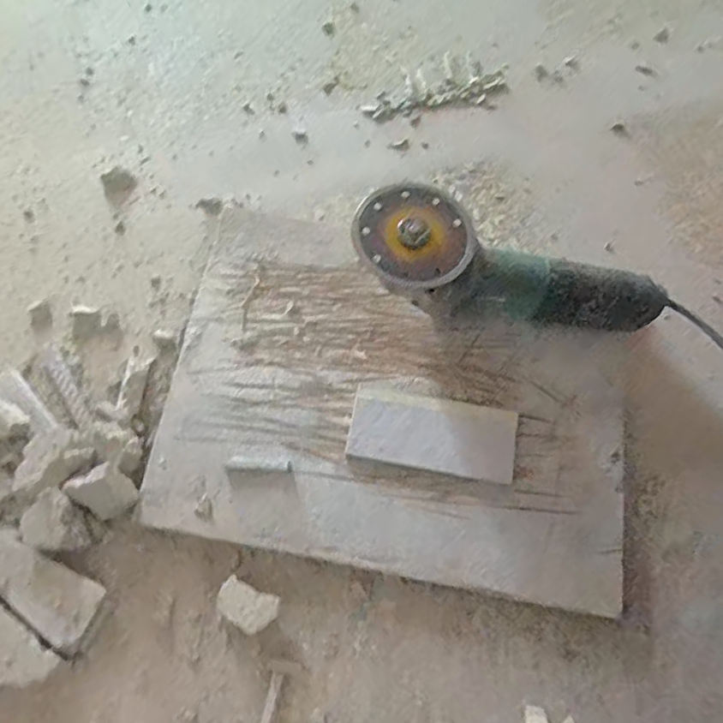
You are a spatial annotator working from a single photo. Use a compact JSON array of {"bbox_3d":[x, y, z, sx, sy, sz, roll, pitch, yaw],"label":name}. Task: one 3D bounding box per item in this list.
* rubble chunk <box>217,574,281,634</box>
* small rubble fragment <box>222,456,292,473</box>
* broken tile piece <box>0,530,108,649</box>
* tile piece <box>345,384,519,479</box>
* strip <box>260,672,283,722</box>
[{"bbox_3d":[-0.095,0.204,0.475,0.050,0.026,0.032,21,71,7],"label":"rubble chunk"},{"bbox_3d":[-0.091,0.091,0.502,0.058,0.006,0.014,0,69,-1],"label":"small rubble fragment"},{"bbox_3d":[-0.288,0.180,0.481,0.147,0.028,0.050,29,72,10],"label":"broken tile piece"},{"bbox_3d":[0.064,0.065,0.513,0.147,0.011,0.065,10,70,3],"label":"tile piece"},{"bbox_3d":[-0.077,0.290,0.456,0.008,0.004,0.071,13,70,5],"label":"strip"}]

